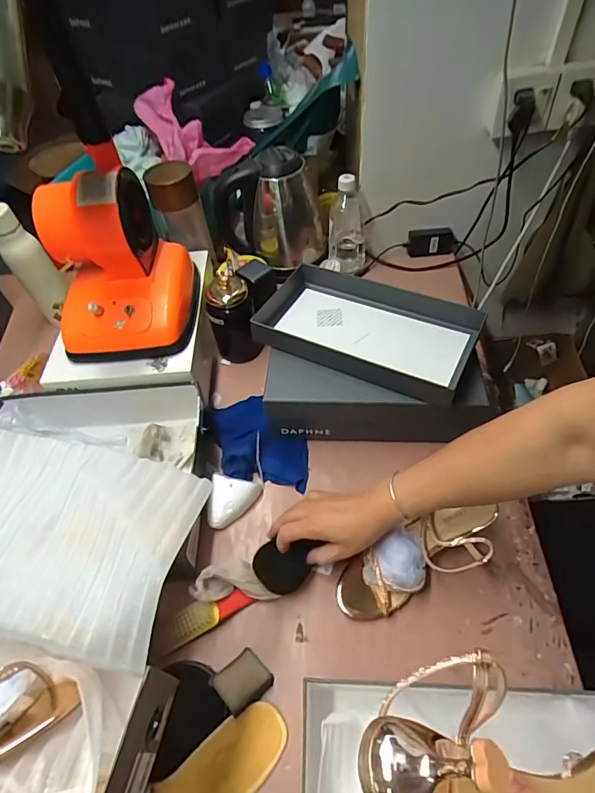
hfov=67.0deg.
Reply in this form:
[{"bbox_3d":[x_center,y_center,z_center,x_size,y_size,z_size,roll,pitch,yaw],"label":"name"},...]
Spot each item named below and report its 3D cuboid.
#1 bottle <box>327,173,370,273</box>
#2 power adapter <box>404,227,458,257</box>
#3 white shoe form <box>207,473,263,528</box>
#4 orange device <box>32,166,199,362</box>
[{"bbox_3d":[0.098,-0.337,0.873,0.075,0.179,0.080,0,52,5],"label":"bottle"},{"bbox_3d":[0.274,-0.314,0.916,0.101,0.058,0.029,1,53,6],"label":"power adapter"},{"bbox_3d":[-0.092,0.144,0.617,0.064,0.038,0.073,11,54,13],"label":"white shoe form"},{"bbox_3d":[-0.260,-0.190,0.638,0.171,0.199,0.191,-3,52,2],"label":"orange device"}]

